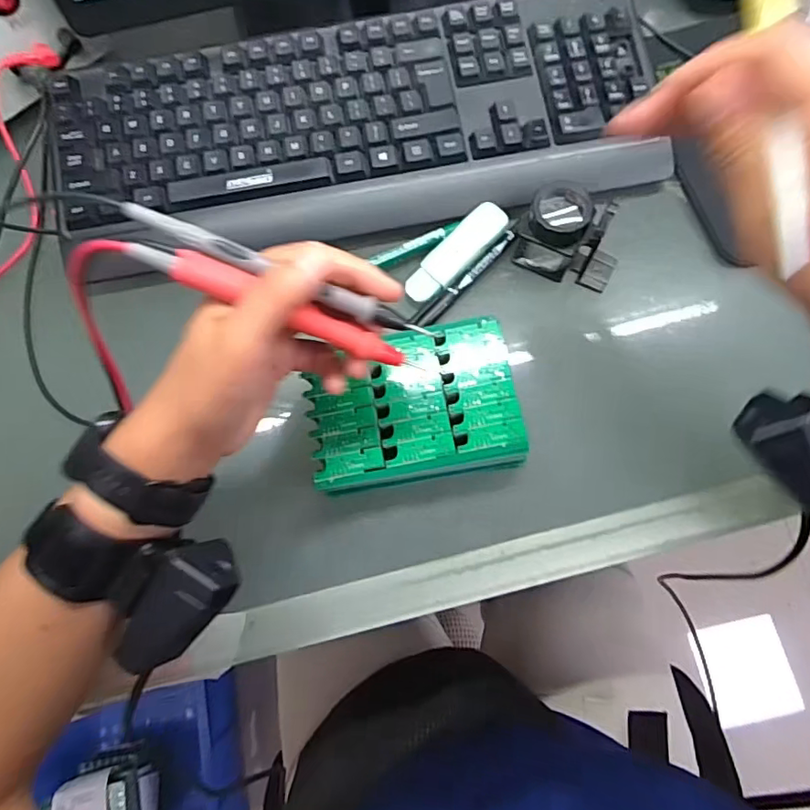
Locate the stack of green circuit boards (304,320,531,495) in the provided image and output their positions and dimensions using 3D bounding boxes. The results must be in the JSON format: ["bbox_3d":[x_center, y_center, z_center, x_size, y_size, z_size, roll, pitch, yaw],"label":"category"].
[{"bbox_3d":[0.006,0.003,0.346,0.126,0.034,0.092,-11,76,-1],"label":"stack of green circuit boards"}]

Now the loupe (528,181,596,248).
[{"bbox_3d":[0.100,-0.122,0.348,0.038,0.024,0.031,6,76,3],"label":"loupe"}]

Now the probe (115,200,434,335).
[{"bbox_3d":[-0.053,-0.057,0.243,0.140,0.009,0.011,21,76,-16],"label":"probe"}]

